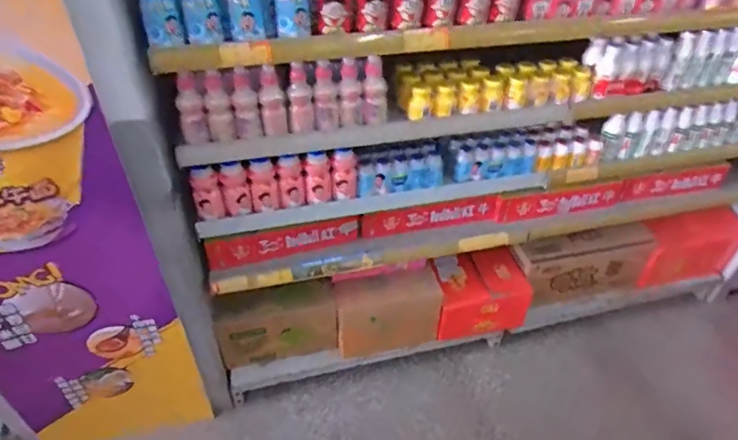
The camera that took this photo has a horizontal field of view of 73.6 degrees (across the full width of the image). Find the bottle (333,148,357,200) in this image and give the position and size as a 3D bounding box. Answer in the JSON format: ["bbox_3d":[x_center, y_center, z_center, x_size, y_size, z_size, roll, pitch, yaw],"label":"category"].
[{"bbox_3d":[-0.059,-0.115,1.153,0.058,0.133,0.039,-12,34,-15],"label":"bottle"}]

